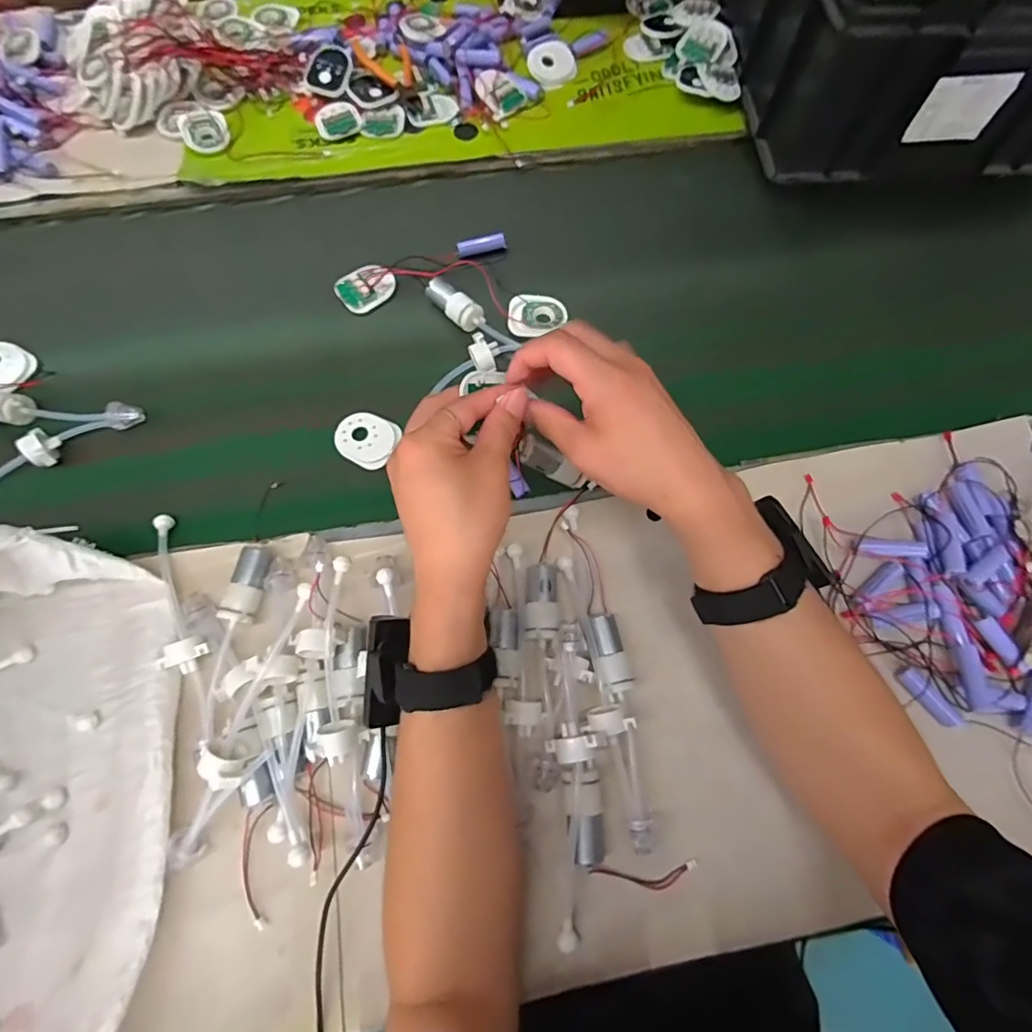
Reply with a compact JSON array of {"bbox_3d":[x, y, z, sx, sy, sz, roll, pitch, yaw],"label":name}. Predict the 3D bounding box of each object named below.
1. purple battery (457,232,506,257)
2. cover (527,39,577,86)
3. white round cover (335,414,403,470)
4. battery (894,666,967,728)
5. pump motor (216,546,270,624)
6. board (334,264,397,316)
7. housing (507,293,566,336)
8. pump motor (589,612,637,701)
[{"bbox_3d":[-0.035,-0.278,0.547,0.048,0.013,0.014,-22,74,-8],"label":"purple battery"},{"bbox_3d":[0.043,-0.546,0.642,0.058,0.009,0.066,-14,73,-6],"label":"cover"},{"bbox_3d":[-0.135,-0.069,0.476,0.056,0.004,0.047,25,73,7],"label":"white round cover"},{"bbox_3d":[0.308,0.135,0.398,0.011,0.013,0.051,-39,77,-13],"label":"battery"},{"bbox_3d":[-0.209,0.054,0.419,0.024,0.024,0.059,9,72,1],"label":"pump motor"},{"bbox_3d":[-0.150,-0.230,0.537,0.057,0.010,0.044,-36,76,-12],"label":"board"},{"bbox_3d":[0.021,-0.200,0.528,0.058,0.011,0.042,-6,72,-3],"label":"housing"},{"bbox_3d":[0.074,0.105,0.405,0.025,0.020,0.063,-10,72,-5],"label":"pump motor"}]

